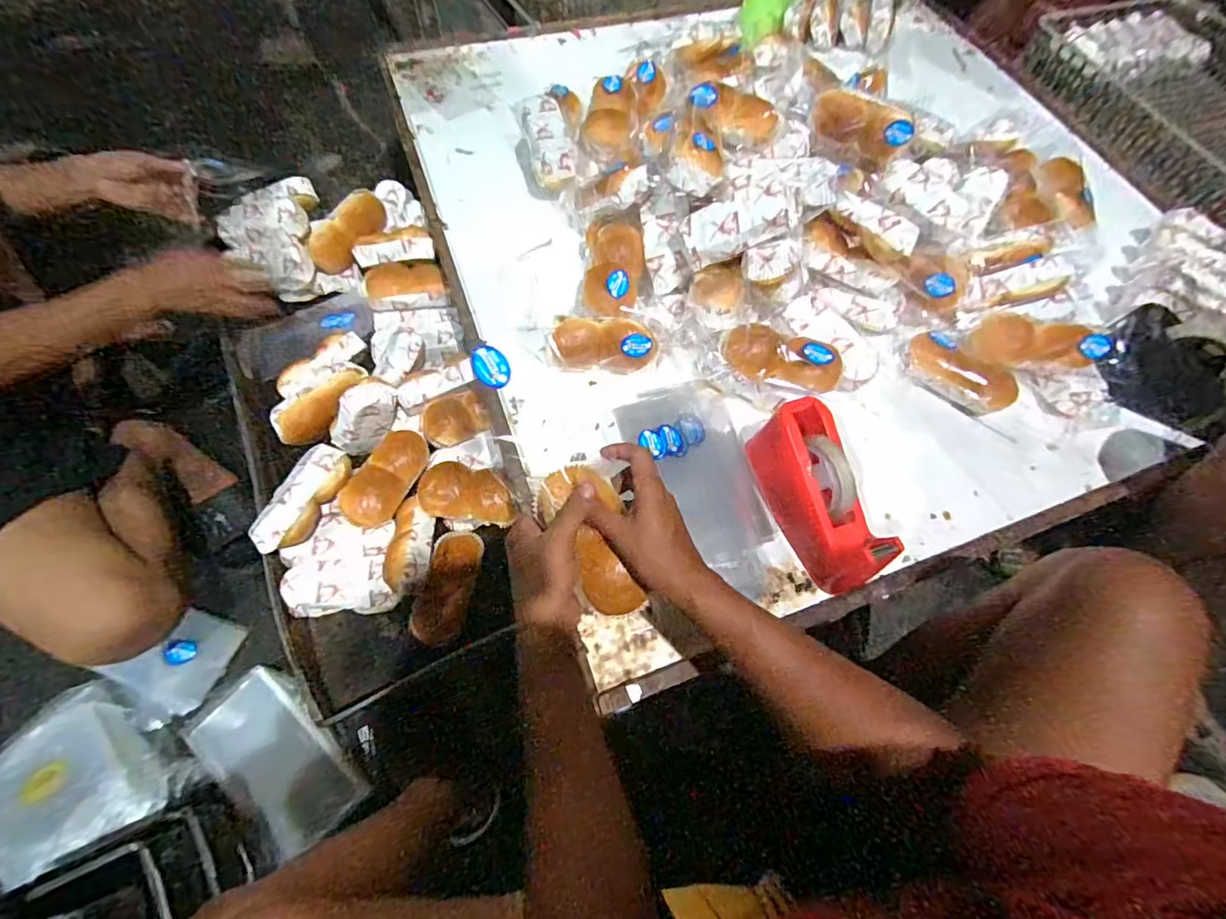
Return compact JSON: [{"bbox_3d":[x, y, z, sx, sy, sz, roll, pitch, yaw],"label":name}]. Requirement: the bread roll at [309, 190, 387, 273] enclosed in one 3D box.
[{"bbox_3d":[-0.430,-0.372,0.857,0.048,0.062,0.153,34,83,13],"label":"bread roll"}]

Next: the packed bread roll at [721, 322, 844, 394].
[{"bbox_3d":[0.201,-0.119,0.617,0.147,0.048,0.053,12,64,3],"label":"packed bread roll"}]

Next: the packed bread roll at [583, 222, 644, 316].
[{"bbox_3d":[0.001,-0.259,0.735,0.080,0.067,0.154,2,64,-2],"label":"packed bread roll"}]

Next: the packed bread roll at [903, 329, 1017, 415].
[{"bbox_3d":[0.463,-0.113,0.703,0.156,0.048,0.067,29,66,11],"label":"packed bread roll"}]

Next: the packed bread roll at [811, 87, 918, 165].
[{"bbox_3d":[0.354,-0.477,0.756,0.136,0.071,0.053,24,65,9],"label":"packed bread roll"}]

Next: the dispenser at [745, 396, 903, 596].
[{"bbox_3d":[0.231,0.041,0.586,0.081,0.104,0.198,-17,66,-11],"label":"dispenser"}]

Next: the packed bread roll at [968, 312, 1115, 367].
[{"bbox_3d":[0.544,-0.147,0.677,0.152,0.053,0.053,13,63,19],"label":"packed bread roll"}]

